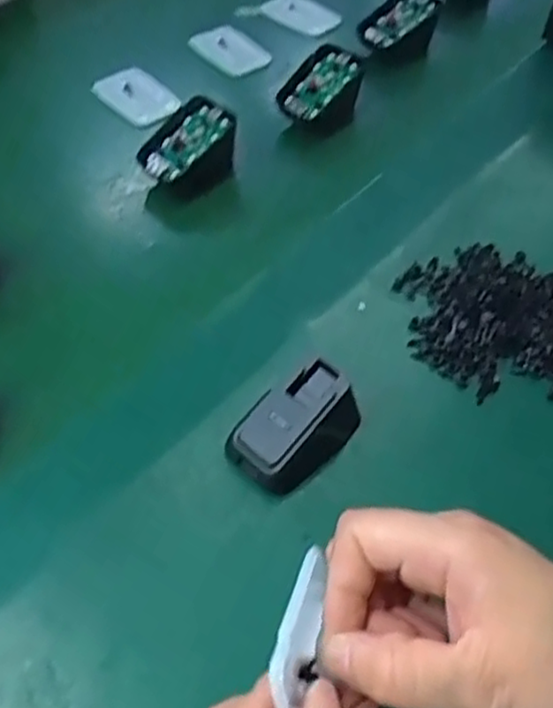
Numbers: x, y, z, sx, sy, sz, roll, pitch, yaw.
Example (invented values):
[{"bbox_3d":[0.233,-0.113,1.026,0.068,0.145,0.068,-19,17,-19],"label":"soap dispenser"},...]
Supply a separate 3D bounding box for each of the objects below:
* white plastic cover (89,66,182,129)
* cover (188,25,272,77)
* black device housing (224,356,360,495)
[{"bbox_3d":[-0.109,-0.204,0.560,0.068,0.010,0.042,36,59,23],"label":"white plastic cover"},{"bbox_3d":[-0.037,-0.265,0.611,0.051,0.010,0.064,-29,59,-23],"label":"cover"},{"bbox_3d":[0.010,0.036,0.354,0.042,0.033,0.063,39,60,24],"label":"black device housing"}]

